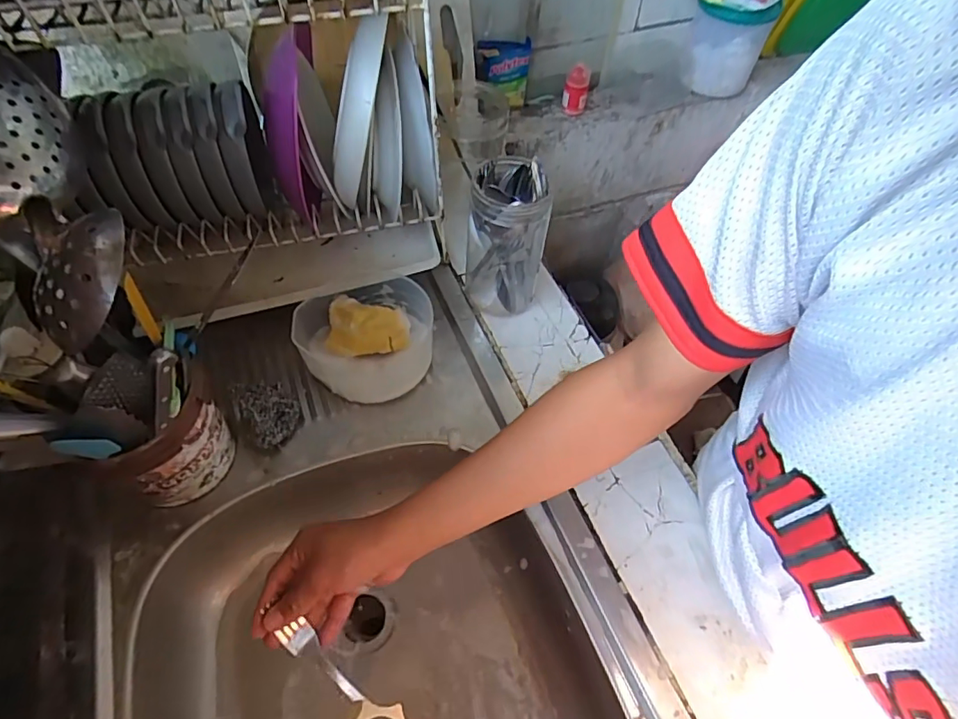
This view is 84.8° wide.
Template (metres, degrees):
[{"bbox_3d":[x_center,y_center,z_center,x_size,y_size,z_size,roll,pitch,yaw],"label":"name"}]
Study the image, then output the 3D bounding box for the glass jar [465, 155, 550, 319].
[{"bbox_3d":[0.031,-0.140,0.610,0.085,0.177,0.084,2,53,-2],"label":"glass jar"}]

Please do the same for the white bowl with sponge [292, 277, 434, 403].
[{"bbox_3d":[-0.125,-0.030,0.608,0.138,0.064,0.142,2,53,-2],"label":"white bowl with sponge"}]

